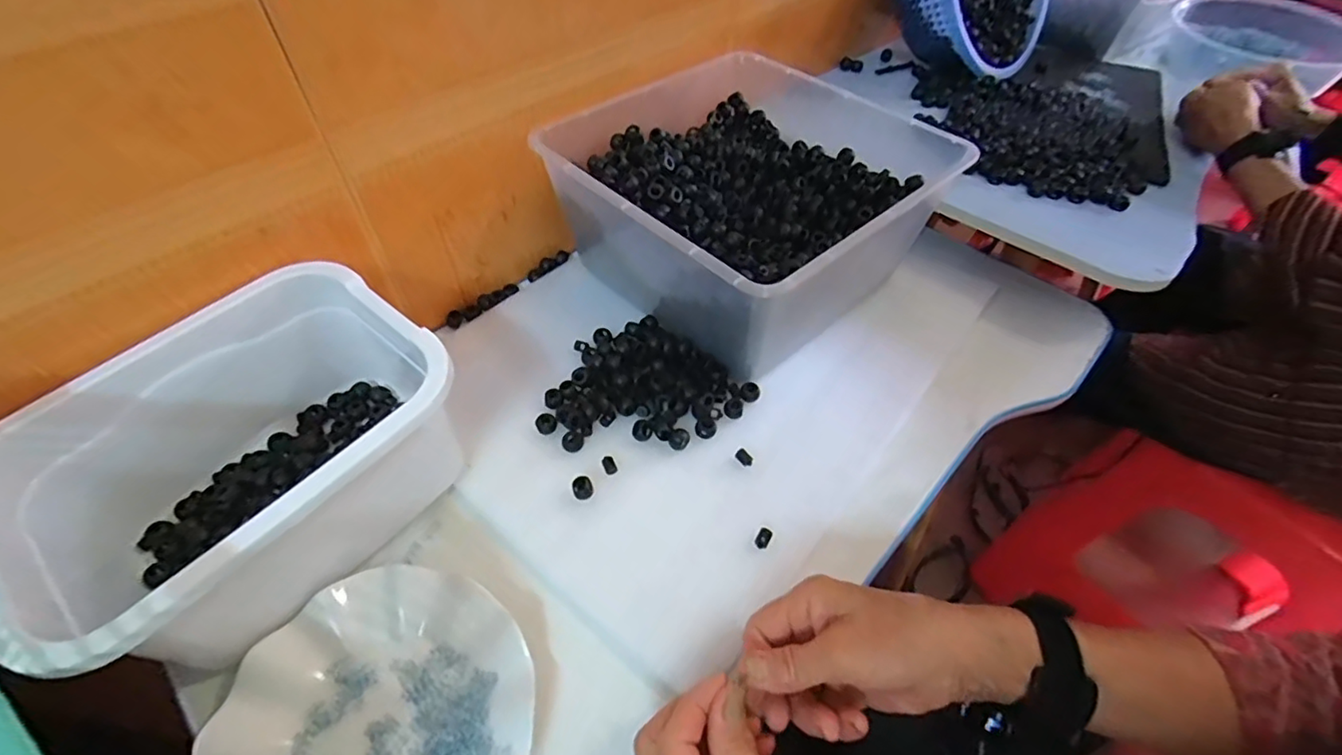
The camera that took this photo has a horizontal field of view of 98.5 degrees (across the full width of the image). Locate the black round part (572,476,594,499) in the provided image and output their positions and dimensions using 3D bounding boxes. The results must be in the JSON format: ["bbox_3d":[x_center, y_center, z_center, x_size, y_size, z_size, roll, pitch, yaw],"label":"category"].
[{"bbox_3d":[-0.068,0.084,0.445,0.015,0.009,0.018,-18,53,-16],"label":"black round part"}]

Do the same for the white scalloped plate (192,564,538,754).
[{"bbox_3d":[-0.176,0.208,0.342,0.179,0.017,0.177,1,50,-1],"label":"white scalloped plate"}]

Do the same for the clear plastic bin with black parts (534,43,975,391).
[{"bbox_3d":[0.076,-0.175,0.581,0.327,0.141,0.306,-36,59,-27],"label":"clear plastic bin with black parts"}]

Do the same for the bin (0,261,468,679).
[{"bbox_3d":[-0.275,0.060,0.387,0.186,0.119,0.243,33,57,24],"label":"bin"}]

